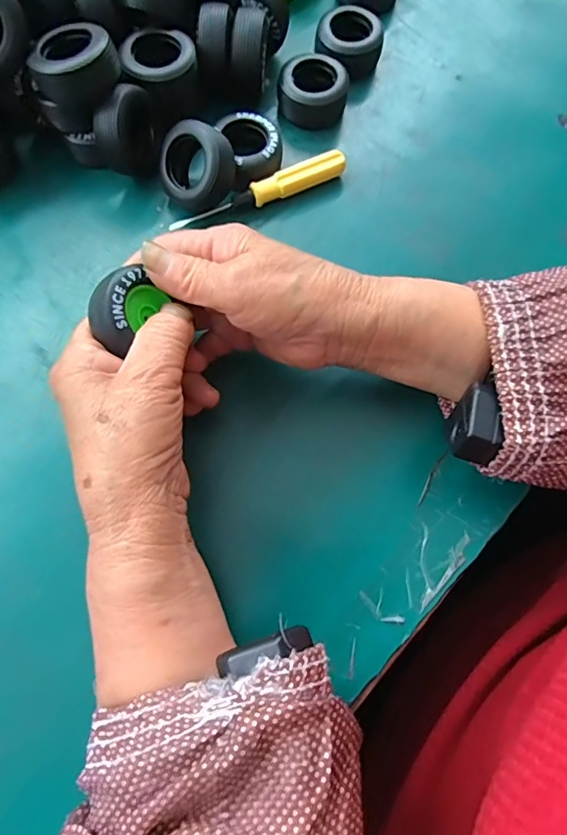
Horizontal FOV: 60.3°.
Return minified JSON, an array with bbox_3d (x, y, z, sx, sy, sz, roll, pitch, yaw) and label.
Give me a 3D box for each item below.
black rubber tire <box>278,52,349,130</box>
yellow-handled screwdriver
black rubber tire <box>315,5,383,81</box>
[{"bbox_3d":[0.020,-0.229,0.345,0.047,0.027,0.041,0,71,-1],"label":"black rubber tire"},{"bbox_3d":[-0.016,-0.147,0.322,0.120,0.020,0.012,-23,73,-9],"label":"yellow-handled screwdriver"},{"bbox_3d":[0.048,-0.272,0.361,0.047,0.027,0.050,8,71,1],"label":"black rubber tire"}]

